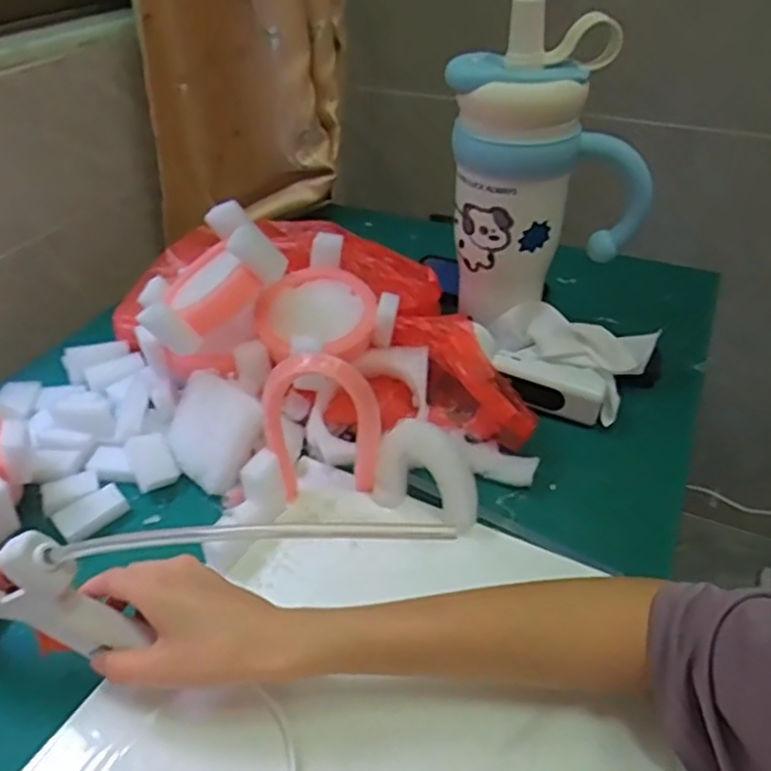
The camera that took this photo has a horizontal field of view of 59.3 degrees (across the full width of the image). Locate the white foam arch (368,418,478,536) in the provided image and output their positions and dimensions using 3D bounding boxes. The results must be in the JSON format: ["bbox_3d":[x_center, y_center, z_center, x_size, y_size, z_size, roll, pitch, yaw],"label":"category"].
[{"bbox_3d":[0.029,0.065,0.484,0.079,0.070,0.030,20,43,25],"label":"white foam arch"}]

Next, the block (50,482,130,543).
[{"bbox_3d":[-0.216,0.094,0.499,0.048,0.011,0.032,-30,46,-32],"label":"block"}]

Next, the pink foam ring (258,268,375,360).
[{"bbox_3d":[-0.057,-0.061,0.558,0.096,0.018,0.083,-5,65,-11],"label":"pink foam ring"}]

